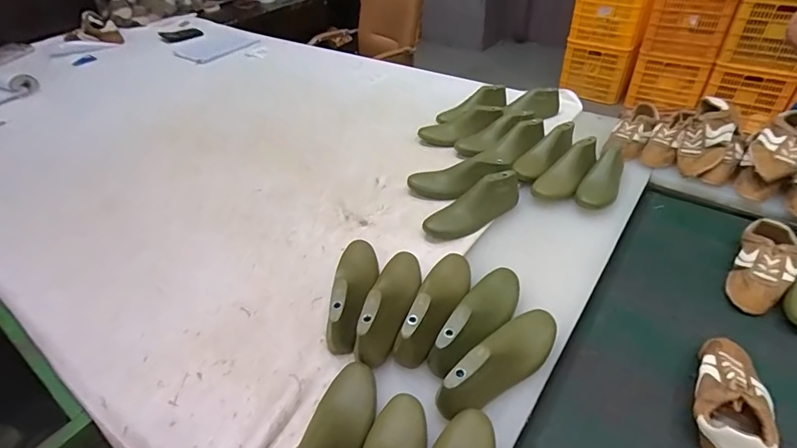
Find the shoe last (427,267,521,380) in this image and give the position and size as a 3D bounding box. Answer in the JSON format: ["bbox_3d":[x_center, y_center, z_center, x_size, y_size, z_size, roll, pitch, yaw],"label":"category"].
[{"bbox_3d":[0.127,0.142,0.688,0.075,0.080,0.234,24,48,29],"label":"shoe last"}]

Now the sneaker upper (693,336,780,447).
[{"bbox_3d":[0.480,0.250,0.629,0.088,0.065,0.208,19,45,24],"label":"sneaker upper"}]

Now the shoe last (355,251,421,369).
[{"bbox_3d":[-0.009,0.119,0.724,0.073,0.086,0.231,5,41,10],"label":"shoe last"}]

